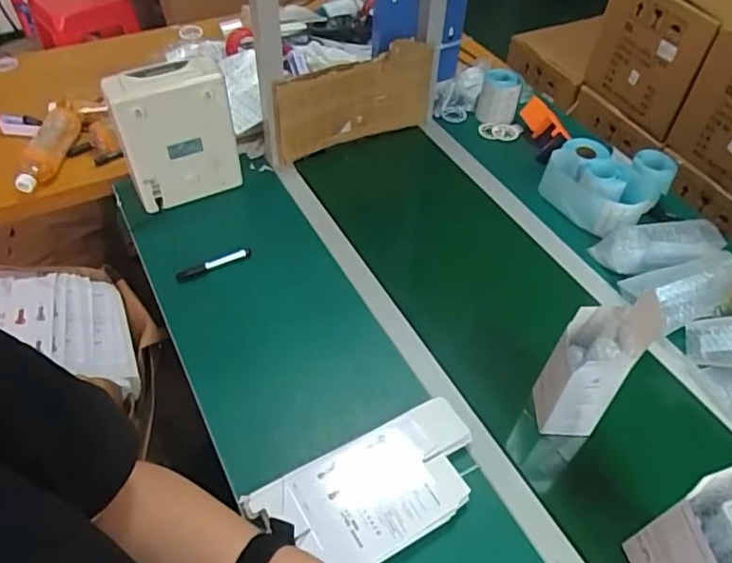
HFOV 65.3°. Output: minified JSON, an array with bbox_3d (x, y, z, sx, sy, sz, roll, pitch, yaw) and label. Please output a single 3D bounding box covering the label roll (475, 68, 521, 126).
[{"bbox_3d":[0.303,-0.421,1.305,0.089,0.097,0.086,13,50,10],"label":"label roll"}]

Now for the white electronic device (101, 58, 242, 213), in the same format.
[{"bbox_3d":[-0.343,-0.264,1.043,0.194,0.240,0.086,-19,52,-17],"label":"white electronic device"}]

